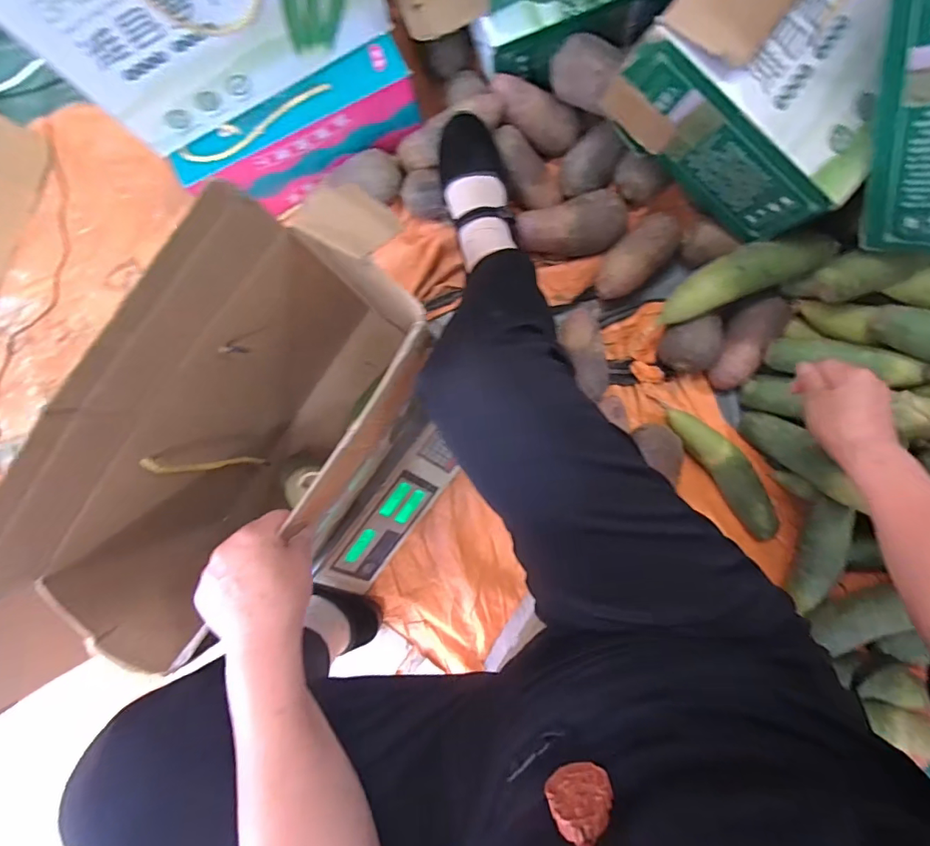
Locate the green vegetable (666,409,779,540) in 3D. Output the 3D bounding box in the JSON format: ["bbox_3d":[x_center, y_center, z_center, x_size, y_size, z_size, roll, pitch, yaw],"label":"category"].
[{"bbox_3d":[0.364,0.064,0.665,0.049,0.048,0.212,-37,86,3],"label":"green vegetable"}]

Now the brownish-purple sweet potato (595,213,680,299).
[{"bbox_3d":[0.236,-0.230,0.660,0.128,0.056,0.065,-45,86,3],"label":"brownish-purple sweet potato"}]

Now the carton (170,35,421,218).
[{"bbox_3d":[-0.227,-0.398,0.679,0.333,0.117,0.077,-27,87,4],"label":"carton"}]

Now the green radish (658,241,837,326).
[{"bbox_3d":[0.352,-0.191,0.613,0.199,0.058,0.063,-22,87,4],"label":"green radish"}]

